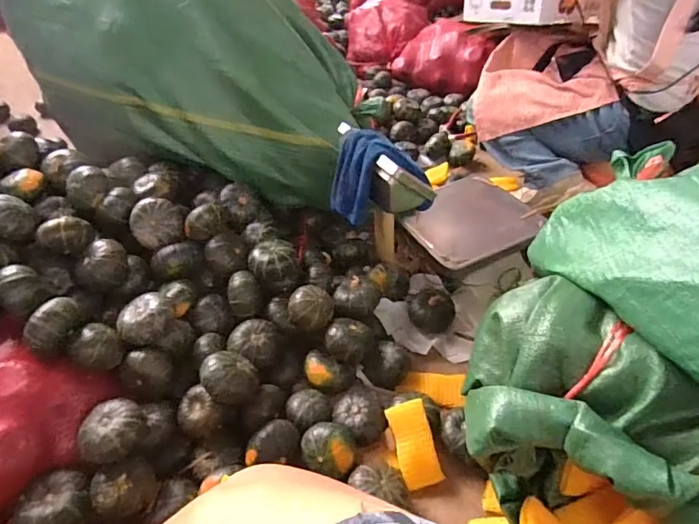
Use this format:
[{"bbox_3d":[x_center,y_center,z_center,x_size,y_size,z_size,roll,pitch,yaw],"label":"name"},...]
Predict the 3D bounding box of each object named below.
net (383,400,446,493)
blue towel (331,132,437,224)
[{"bbox_3d":[0.117,0.326,0.851,0.067,0.019,0.141,-11,67,-8],"label":"net"},{"bbox_3d":[0.064,-0.185,1.018,0.216,0.181,0.106,-2,42,1],"label":"blue towel"}]

